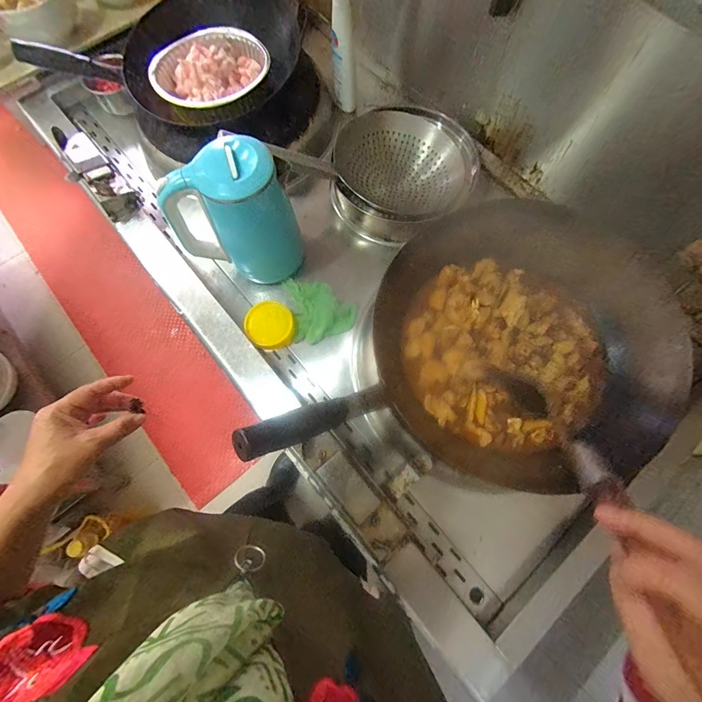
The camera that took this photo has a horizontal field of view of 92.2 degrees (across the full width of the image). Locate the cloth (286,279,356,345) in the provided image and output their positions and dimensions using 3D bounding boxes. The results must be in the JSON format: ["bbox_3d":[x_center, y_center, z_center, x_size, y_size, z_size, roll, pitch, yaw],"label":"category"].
[{"bbox_3d":[-0.056,-0.083,0.664,0.125,0.025,0.122,-7,73,-3],"label":"cloth"}]

